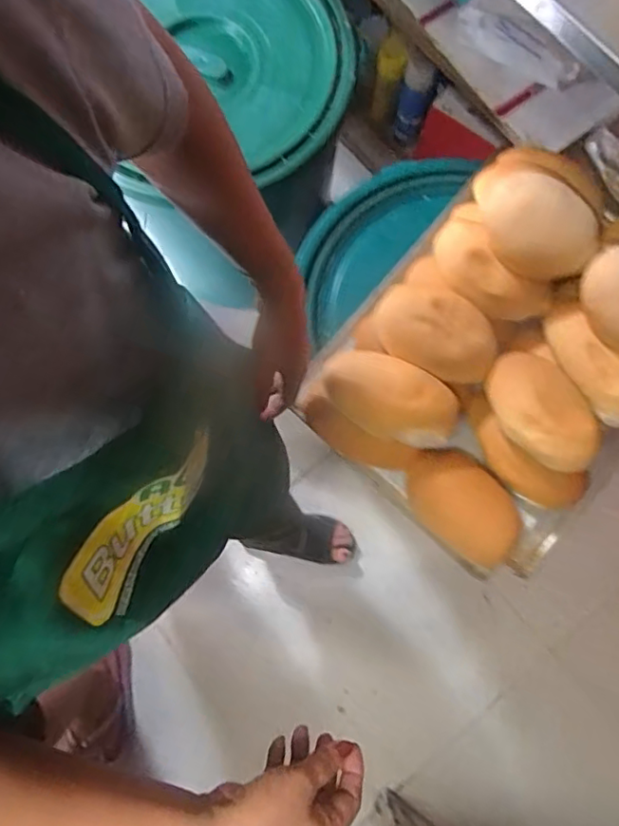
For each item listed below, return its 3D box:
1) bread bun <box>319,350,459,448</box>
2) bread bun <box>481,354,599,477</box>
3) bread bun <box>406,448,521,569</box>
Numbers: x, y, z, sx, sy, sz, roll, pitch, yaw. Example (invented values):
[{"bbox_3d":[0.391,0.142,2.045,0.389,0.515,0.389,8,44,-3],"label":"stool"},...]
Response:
[{"bbox_3d":[0.087,-0.021,0.630,0.149,0.051,0.082,23,80,4],"label":"bread bun"},{"bbox_3d":[0.255,-0.003,0.627,0.082,0.043,0.140,-35,81,-6],"label":"bread bun"},{"bbox_3d":[0.182,0.107,0.672,0.147,0.063,0.091,38,81,7],"label":"bread bun"}]

